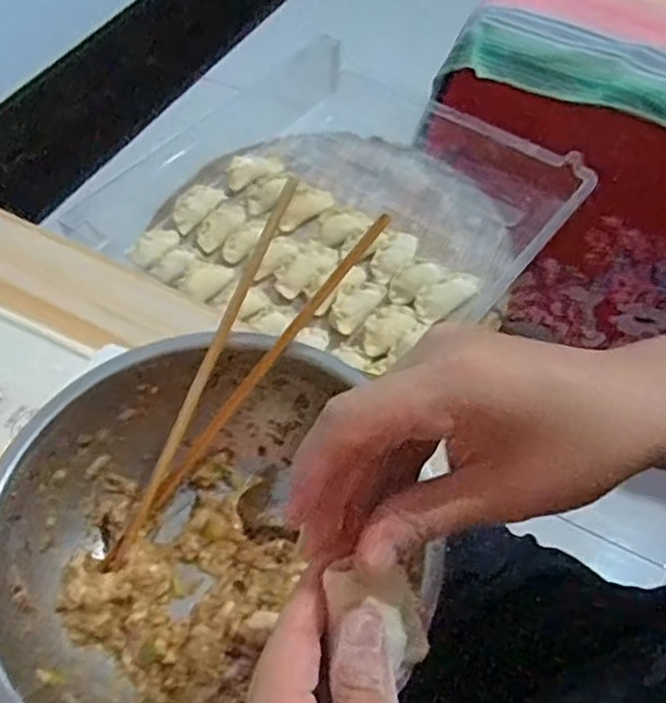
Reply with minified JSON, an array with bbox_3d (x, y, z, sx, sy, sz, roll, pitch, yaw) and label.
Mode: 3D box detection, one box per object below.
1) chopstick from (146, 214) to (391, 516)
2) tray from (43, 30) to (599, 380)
[{"bbox_3d":[-0.038,0.006,0.416,0.008,0.012,0.214,39,91,25],"label":"chopstick"},{"bbox_3d":[-0.022,-0.154,0.728,0.444,0.043,0.361,30,61,21],"label":"tray"}]

